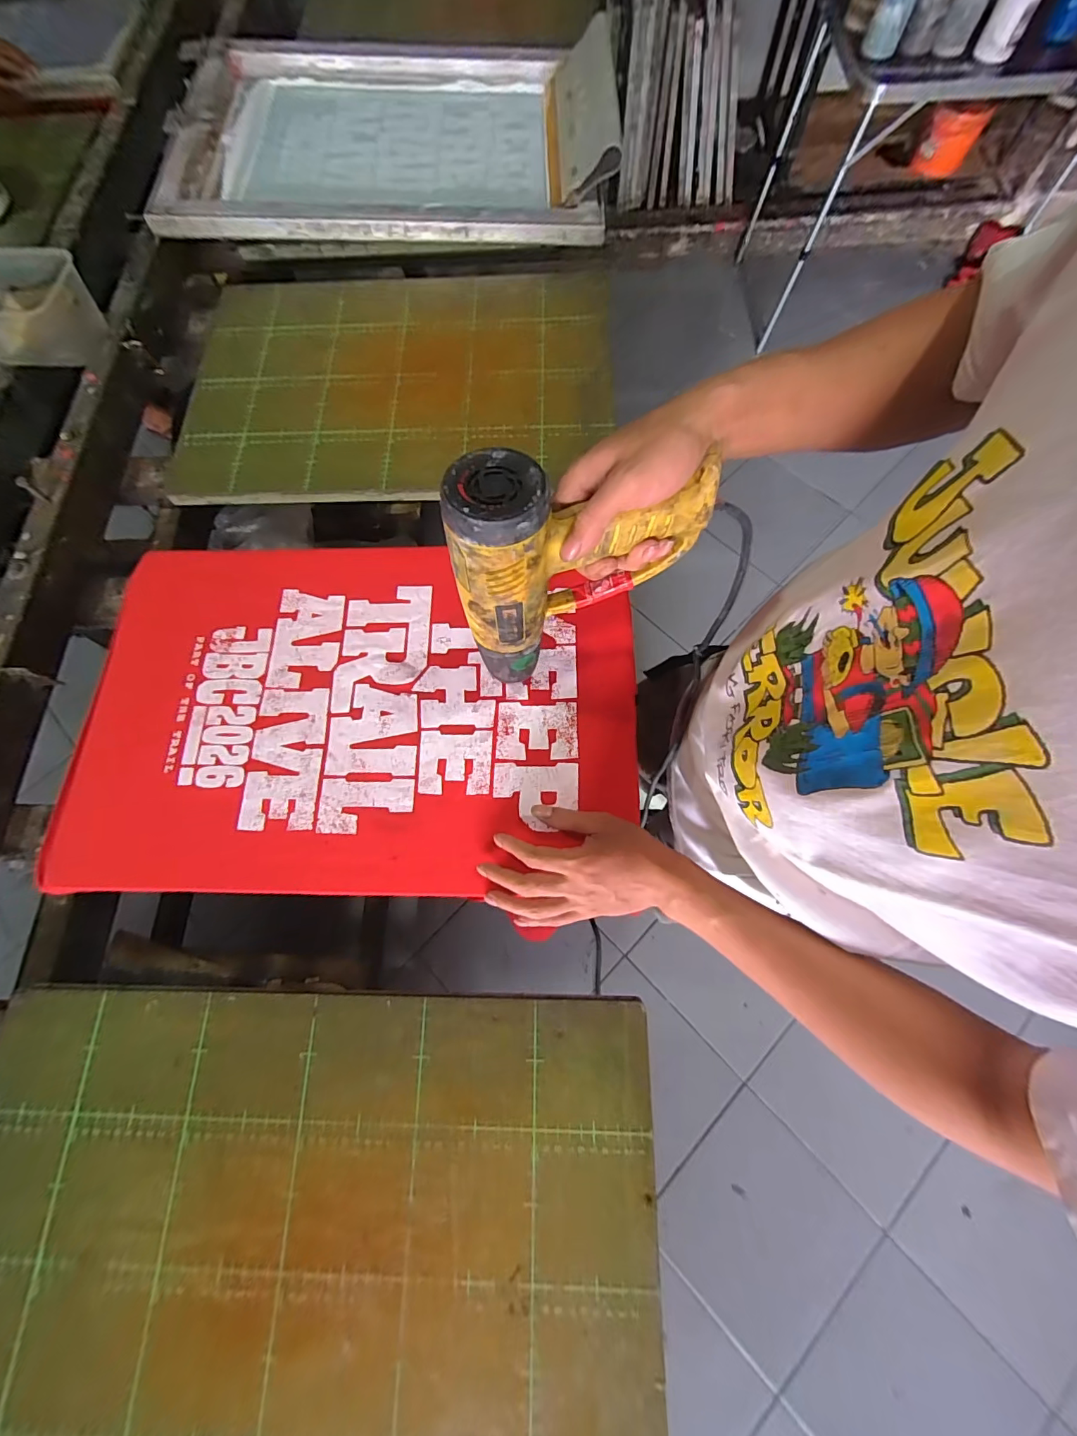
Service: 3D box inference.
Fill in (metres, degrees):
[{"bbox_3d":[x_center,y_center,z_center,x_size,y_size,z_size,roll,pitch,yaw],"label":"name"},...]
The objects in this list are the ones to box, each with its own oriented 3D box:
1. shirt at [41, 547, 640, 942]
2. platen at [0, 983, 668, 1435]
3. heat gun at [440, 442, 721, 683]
[{"bbox_3d":[-0.200,-0.009,0.511,0.596,0.018,0.392,5,74,3],"label":"shirt"},{"bbox_3d":[-0.198,0.441,0.375,0.576,0.020,0.390,0,73,1],"label":"platen"},{"bbox_3d":[0.024,-0.128,0.380,0.181,0.184,0.073,-22,74,-5],"label":"heat gun"}]

